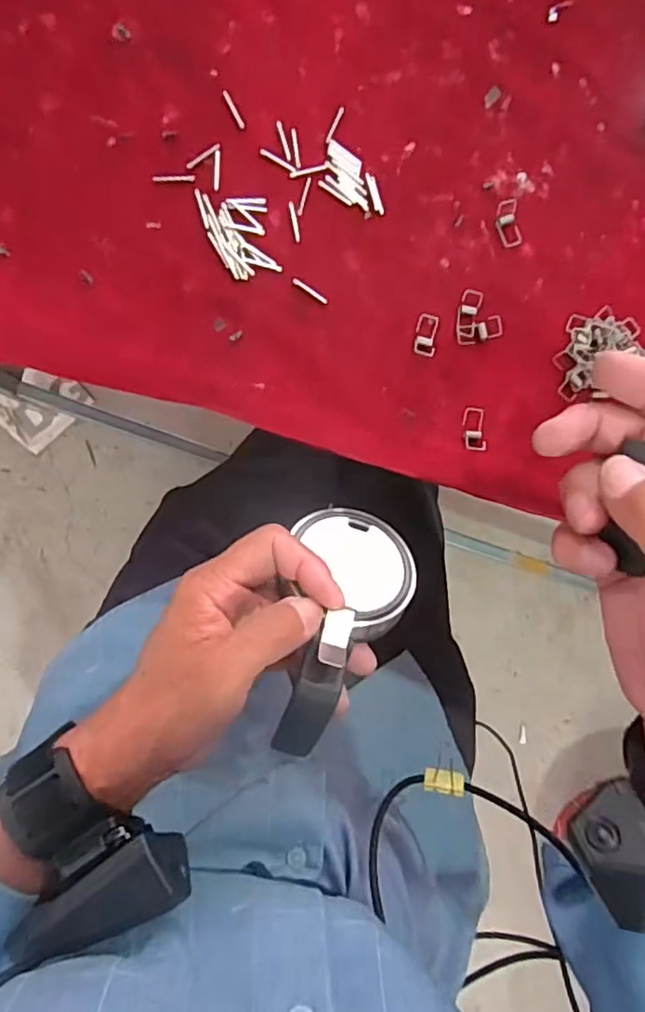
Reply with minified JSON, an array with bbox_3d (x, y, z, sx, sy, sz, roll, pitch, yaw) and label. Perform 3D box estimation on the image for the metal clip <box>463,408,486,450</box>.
[{"bbox_3d":[0.081,-0.041,0.328,0.012,0.004,0.023,3,89,-9],"label":"metal clip"}]

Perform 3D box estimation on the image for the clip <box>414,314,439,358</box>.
[{"bbox_3d":[0.056,-0.091,0.325,0.012,0.004,0.023,11,87,-9],"label":"clip"}]

